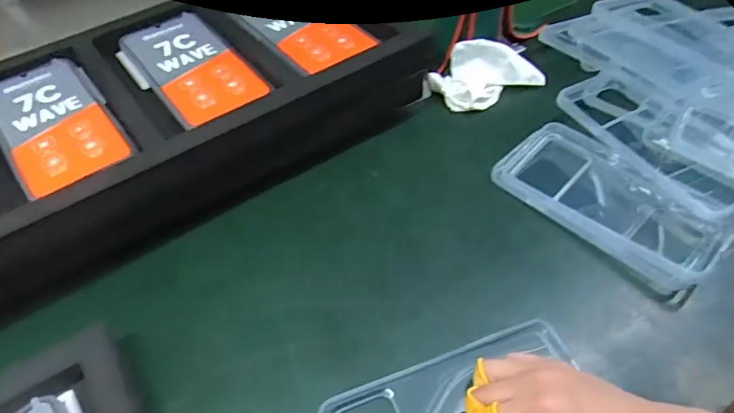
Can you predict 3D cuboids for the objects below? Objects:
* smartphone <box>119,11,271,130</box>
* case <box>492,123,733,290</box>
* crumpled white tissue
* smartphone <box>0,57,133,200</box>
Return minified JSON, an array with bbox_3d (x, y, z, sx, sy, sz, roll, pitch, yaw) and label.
[{"bbox_3d":[-0.155,-0.127,0.459,0.074,0.009,0.165,-30,53,-22],"label":"smartphone"},{"bbox_3d":[0.189,-0.006,0.413,0.081,0.022,0.168,-36,55,-26],"label":"case"},{"bbox_3d":[0.116,-0.129,0.511,0.103,0.044,0.059,-19,50,-14],"label":"crumpled white tissue"},{"bbox_3d":[-0.249,-0.070,0.416,0.079,0.006,0.168,-32,54,-23],"label":"smartphone"}]

